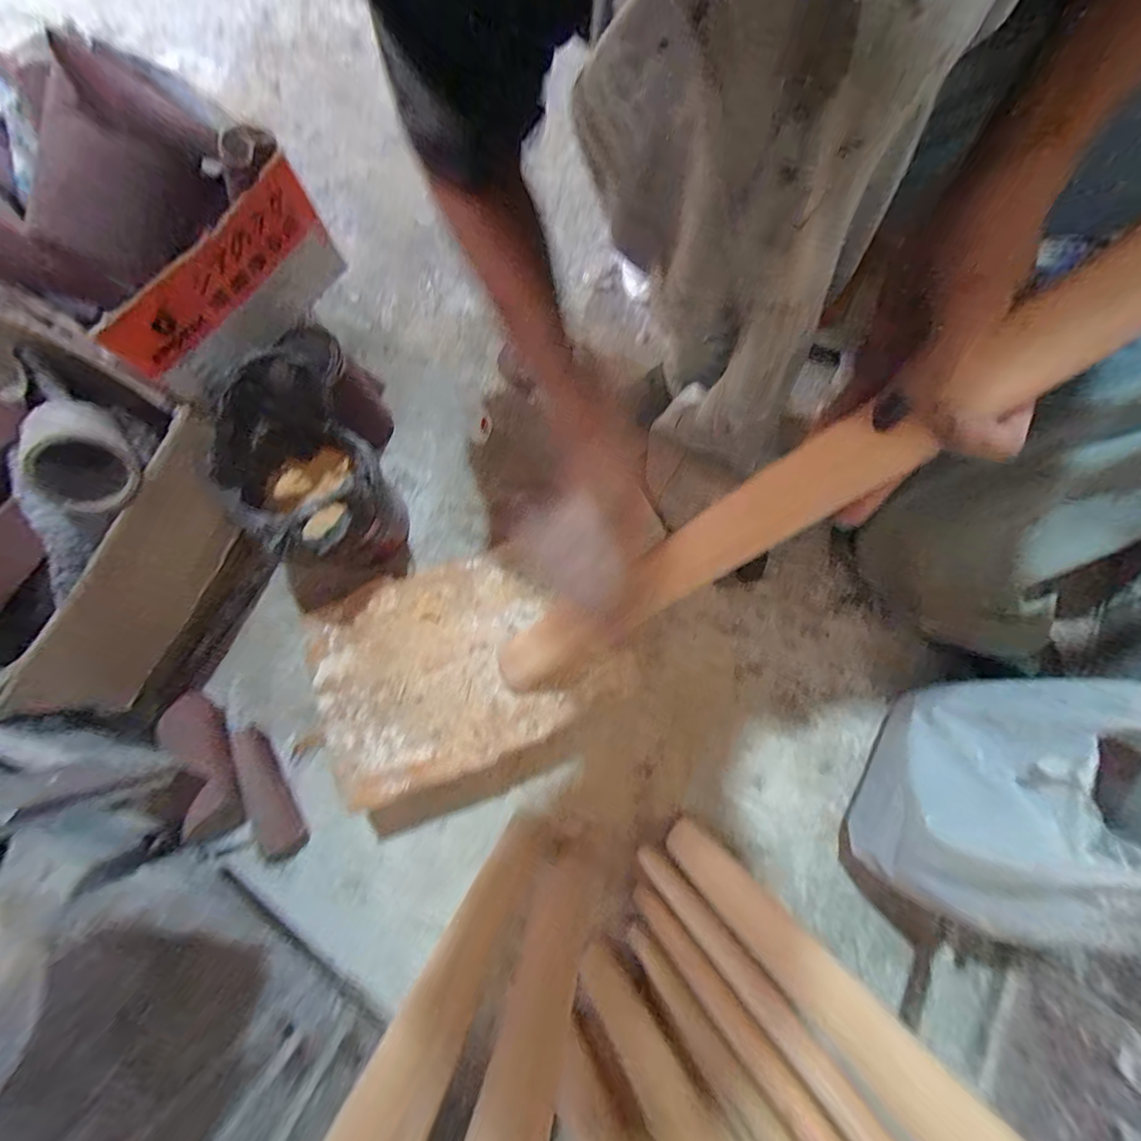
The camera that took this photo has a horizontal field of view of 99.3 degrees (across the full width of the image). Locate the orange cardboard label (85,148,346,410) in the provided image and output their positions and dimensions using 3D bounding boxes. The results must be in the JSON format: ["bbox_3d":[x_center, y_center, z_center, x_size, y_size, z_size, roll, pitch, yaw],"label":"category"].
[{"bbox_3d":[-0.262,-0.220,0.387,0.018,0.096,0.187,34,81,8],"label":"orange cardboard label"}]

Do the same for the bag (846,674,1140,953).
[{"bbox_3d":[0.321,0.169,0.368,0.096,0.222,0.186,26,80,7],"label":"bag"}]

